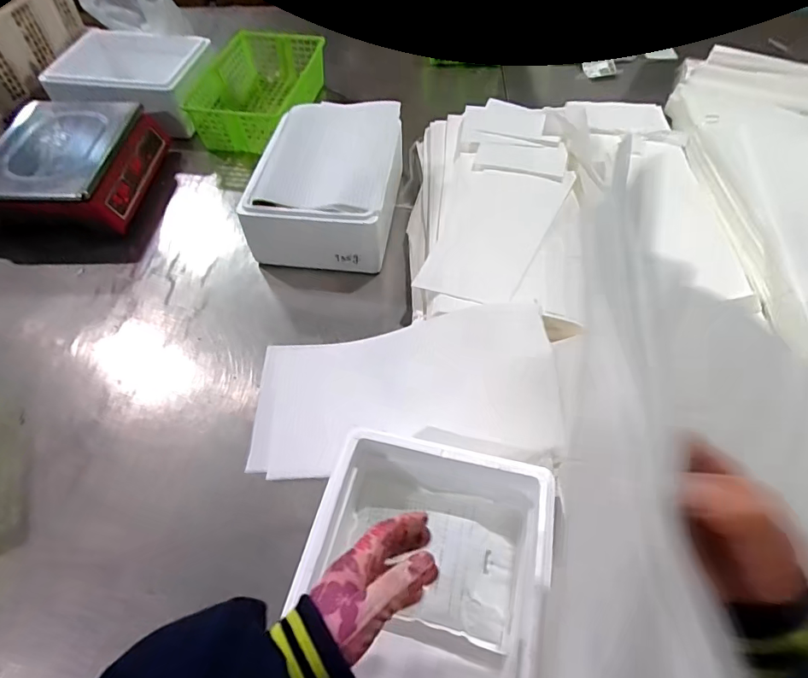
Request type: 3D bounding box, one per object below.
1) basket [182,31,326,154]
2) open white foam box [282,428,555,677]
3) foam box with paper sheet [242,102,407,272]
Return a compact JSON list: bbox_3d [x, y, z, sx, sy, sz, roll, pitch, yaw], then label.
[{"bbox_3d":[-0.323,-0.565,1.094,0.197,0.115,0.343,11,56,9],"label":"basket"},{"bbox_3d":[0.018,0.254,0.468,0.224,0.121,0.295,9,57,11],"label":"open white foam box"},{"bbox_3d":[-0.136,-0.266,0.860,0.232,0.158,0.282,5,55,5],"label":"foam box with paper sheet"}]

